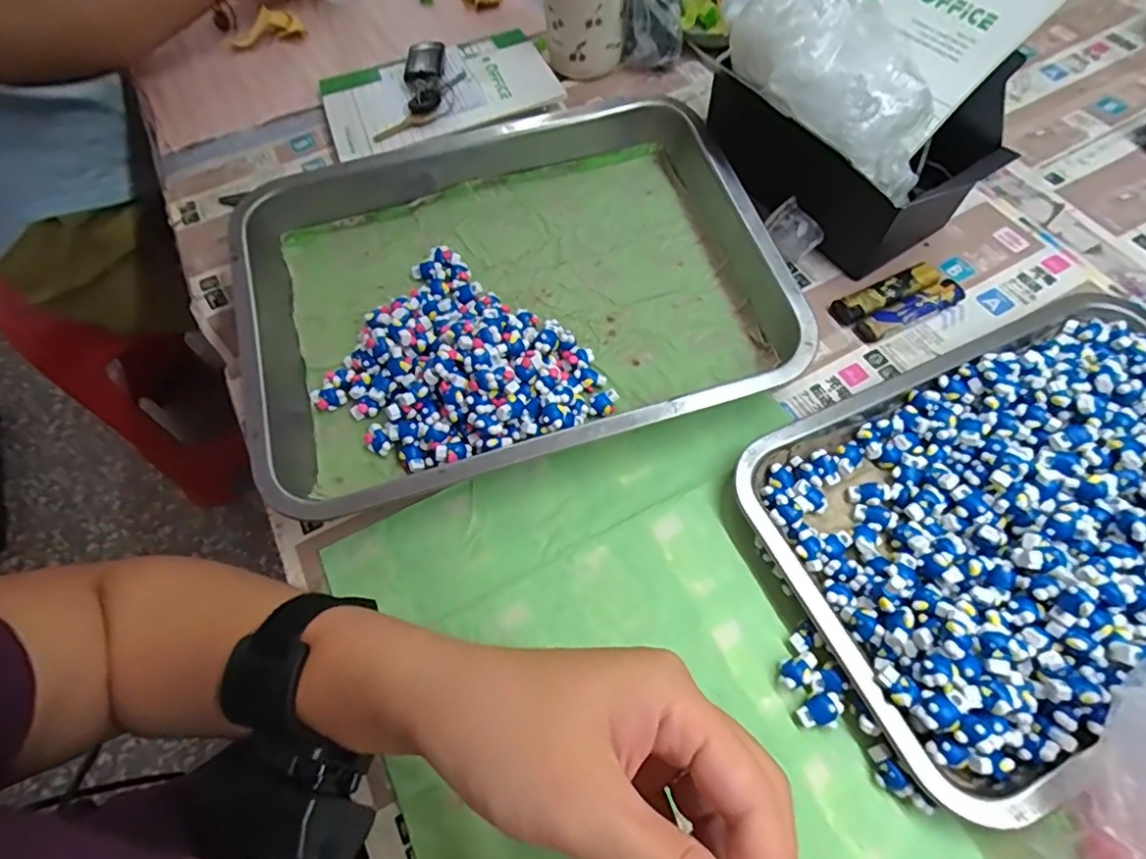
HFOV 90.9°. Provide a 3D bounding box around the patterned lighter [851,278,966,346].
[{"bbox_3d":[0.238,-0.083,0.397,0.082,0.012,0.018,-25,64,-10],"label":"patterned lighter"}]

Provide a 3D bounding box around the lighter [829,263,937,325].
[{"bbox_3d":[0.226,-0.097,0.405,0.082,0.010,0.023,-22,63,-9],"label":"lighter"}]

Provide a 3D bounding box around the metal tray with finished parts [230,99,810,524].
[{"bbox_3d":[-0.057,-0.097,0.394,0.370,0.048,0.277,-16,63,-6],"label":"metal tray with finished parts"}]

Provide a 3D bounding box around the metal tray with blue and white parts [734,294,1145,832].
[{"bbox_3d":[0.266,0.039,0.314,0.304,0.041,0.205,-23,63,-9],"label":"metal tray with blue and white parts"}]

